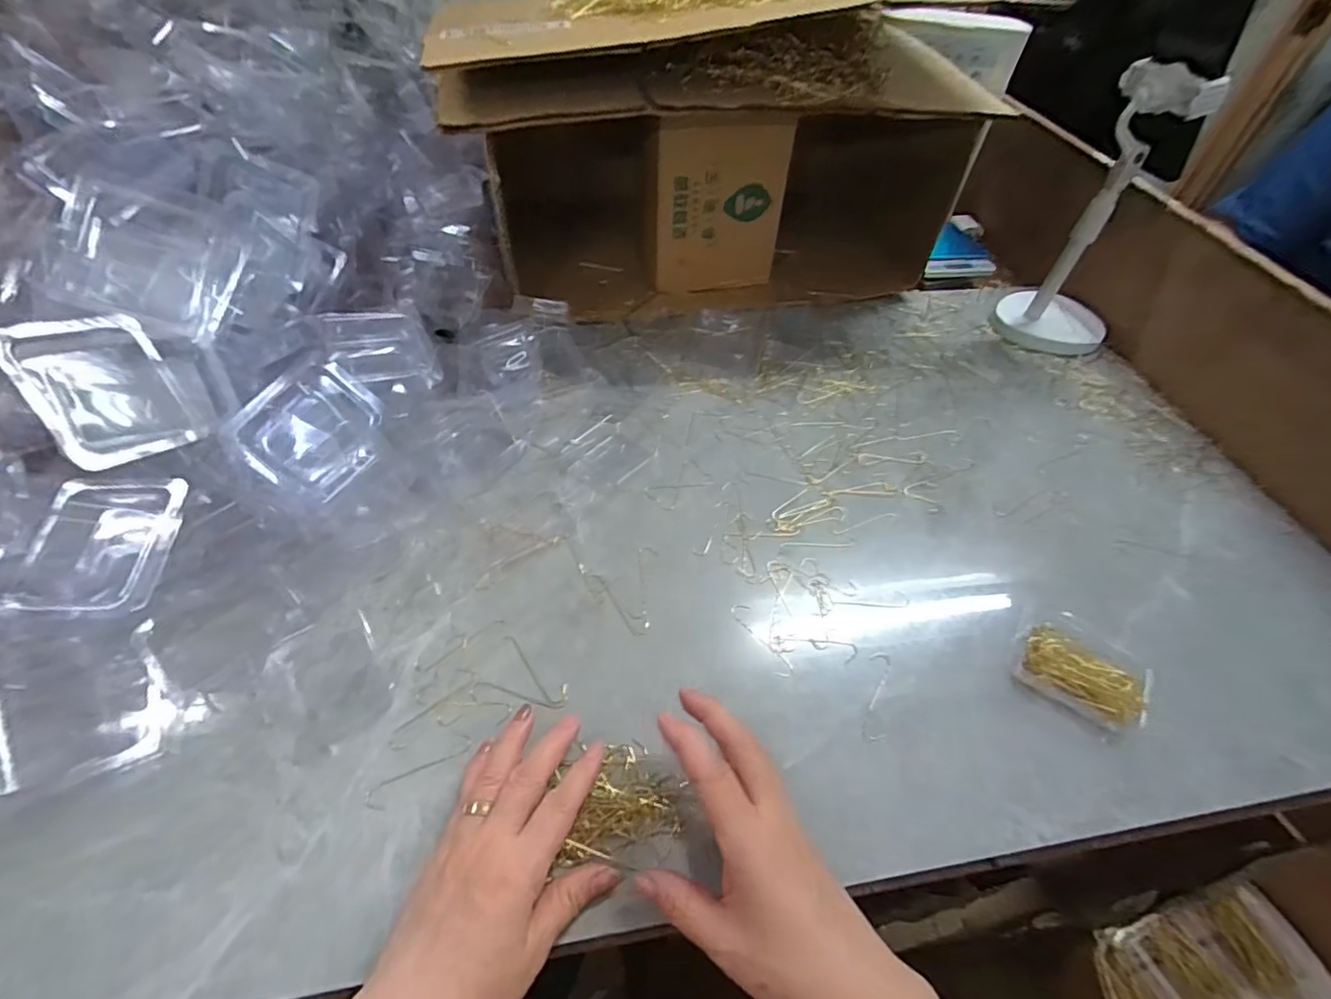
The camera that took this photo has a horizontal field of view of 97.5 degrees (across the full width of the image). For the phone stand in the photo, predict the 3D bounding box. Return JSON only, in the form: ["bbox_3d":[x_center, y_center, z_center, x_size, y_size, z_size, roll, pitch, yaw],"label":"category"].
[{"bbox_3d":[0.473,-0.295,0.620,0.122,0.261,0.099,34,55,22],"label":"phone stand"}]

